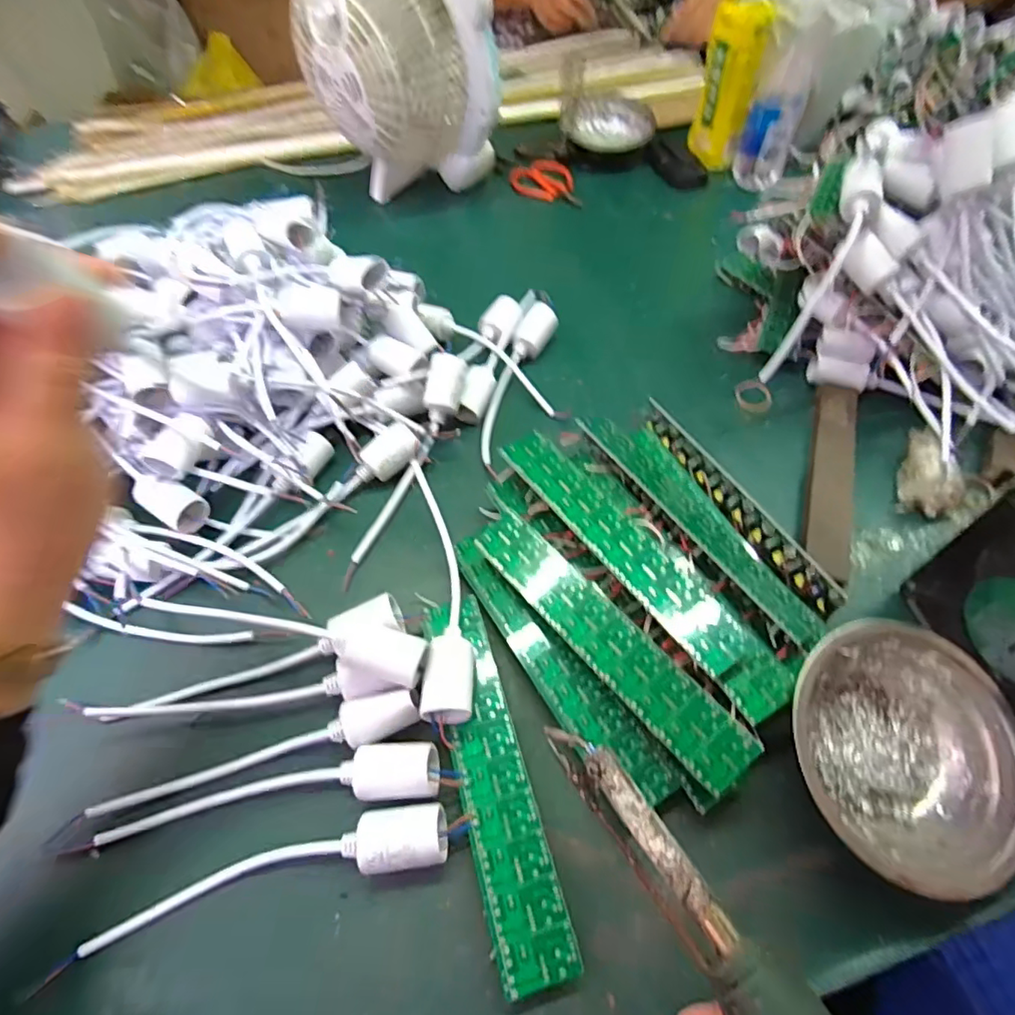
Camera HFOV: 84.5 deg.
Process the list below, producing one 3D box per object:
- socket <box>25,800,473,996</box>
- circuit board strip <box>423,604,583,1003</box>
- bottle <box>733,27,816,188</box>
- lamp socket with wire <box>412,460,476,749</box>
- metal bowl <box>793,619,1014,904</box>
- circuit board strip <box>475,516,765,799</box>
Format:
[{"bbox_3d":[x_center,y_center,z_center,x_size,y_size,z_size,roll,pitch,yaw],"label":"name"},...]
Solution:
[{"bbox_3d":[-0.123,0.192,0.287,0.206,0.031,0.032,-13,57,-9],"label":"socket"},{"bbox_3d":[-0.010,0.146,0.317,0.038,0.004,0.202,-15,56,-7],"label":"circuit board strip"},{"bbox_3d":[0.325,-0.476,0.679,0.059,0.145,0.051,16,57,11],"label":"bottle"},{"bbox_3d":[-0.042,0.054,0.372,0.031,0.031,0.188,-5,56,-4],"label":"lamp socket with wire"},{"bbox_3d":[0.214,0.135,0.304,0.124,0.064,0.123,0,56,0],"label":"metal bowl"},{"bbox_3d":[0.055,0.076,0.336,0.040,0.007,0.201,-43,63,-7],"label":"circuit board strip"}]

